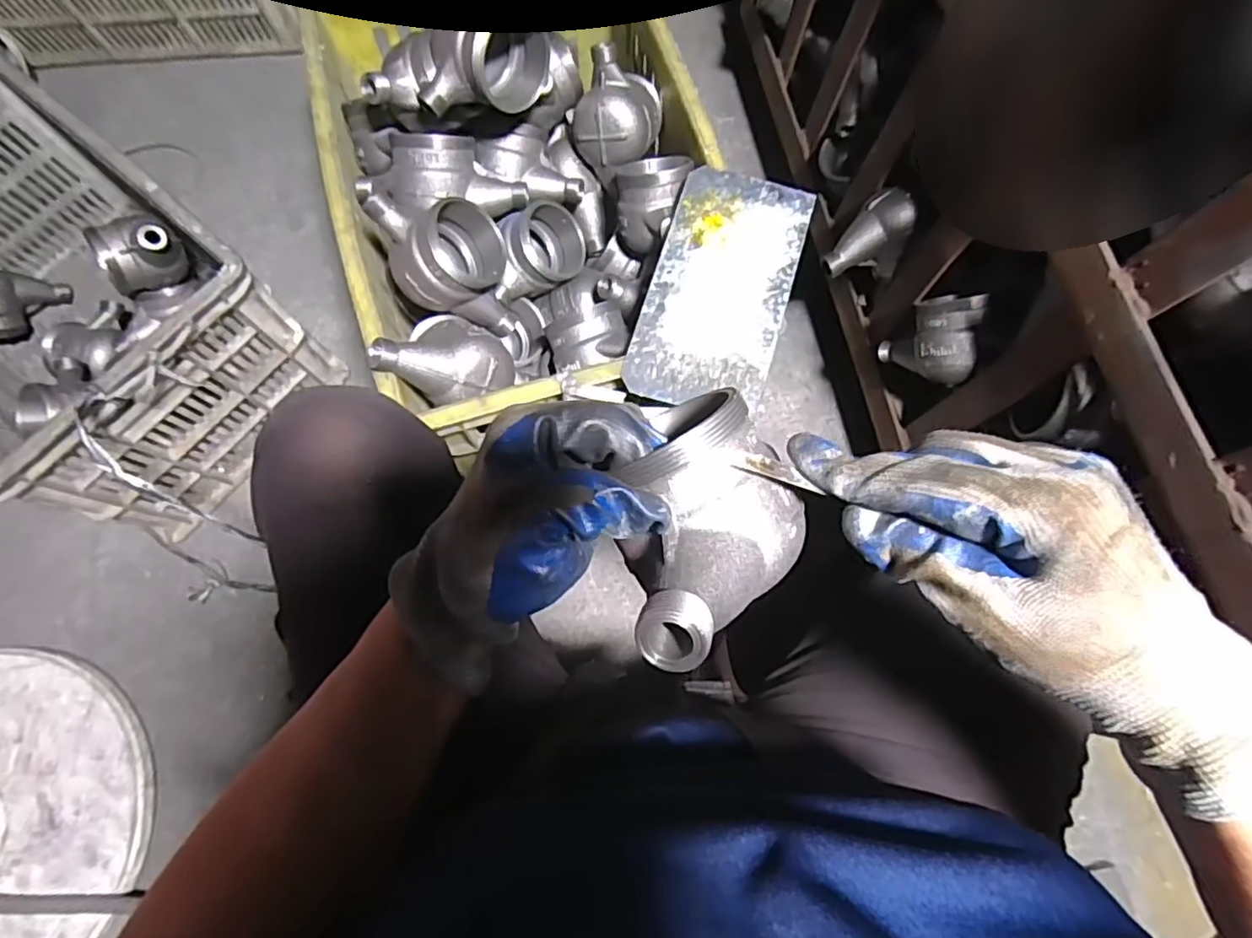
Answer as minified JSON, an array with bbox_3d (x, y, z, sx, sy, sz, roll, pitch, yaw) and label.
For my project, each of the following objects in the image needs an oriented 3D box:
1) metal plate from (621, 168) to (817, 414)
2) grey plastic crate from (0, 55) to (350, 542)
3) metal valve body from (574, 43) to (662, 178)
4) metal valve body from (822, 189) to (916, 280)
[{"bbox_3d":[0.085,-0.162,0.548,0.121,0.006,0.234,17,75,3],"label":"metal plate"},{"bbox_3d":[-0.645,-0.192,0.728,0.463,0.272,0.314,41,78,8],"label":"grey plastic crate"},{"bbox_3d":[-0.009,-0.379,0.645,0.091,0.080,0.102,5,75,-1],"label":"metal valve body"},{"bbox_3d":[0.264,-0.241,0.650,0.063,0.063,0.106,45,108,27],"label":"metal valve body"}]

